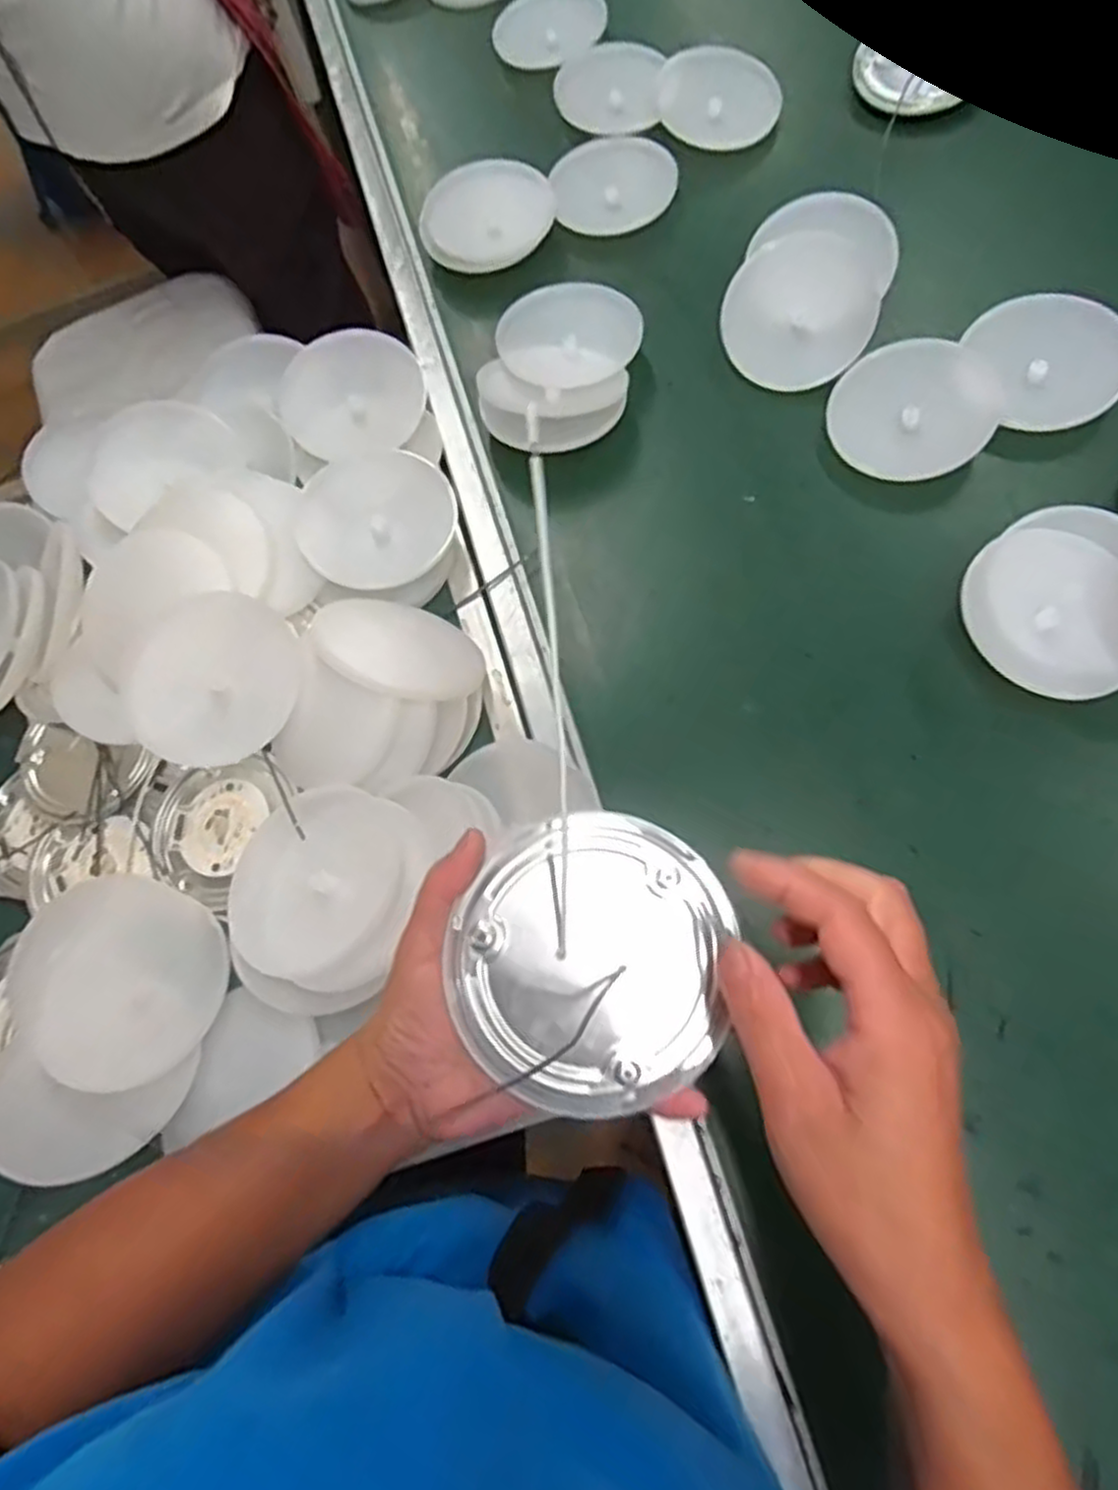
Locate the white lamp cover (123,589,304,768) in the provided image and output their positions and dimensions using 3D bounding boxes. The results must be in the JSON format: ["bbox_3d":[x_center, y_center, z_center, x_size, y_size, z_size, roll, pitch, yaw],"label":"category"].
[{"bbox_3d":[-0.214,-0.038,0.481,0.106,0.021,0.109,34,87,13],"label":"white lamp cover"}]

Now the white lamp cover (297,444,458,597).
[{"bbox_3d":[-0.125,-0.154,0.539,0.104,0.020,0.096,-43,88,-10],"label":"white lamp cover"}]

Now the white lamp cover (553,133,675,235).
[{"bbox_3d":[0.049,-0.497,0.680,0.106,0.016,0.114,-4,63,-1],"label":"white lamp cover"}]

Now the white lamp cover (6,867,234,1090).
[{"bbox_3d":[-0.260,0.138,0.457,0.128,0.011,0.111,20,65,11],"label":"white lamp cover"}]

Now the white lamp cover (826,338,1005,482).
[{"bbox_3d":[0.249,-0.240,0.556,0.104,0.019,0.101,24,94,12],"label":"white lamp cover"}]

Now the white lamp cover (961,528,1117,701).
[{"bbox_3d":[0.296,-0.082,0.470,0.095,0.014,0.109,2,72,7],"label":"white lamp cover"}]

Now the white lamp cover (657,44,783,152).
[{"bbox_3d":[0.145,-0.585,0.703,0.107,0.017,0.096,6,88,7],"label":"white lamp cover"}]

